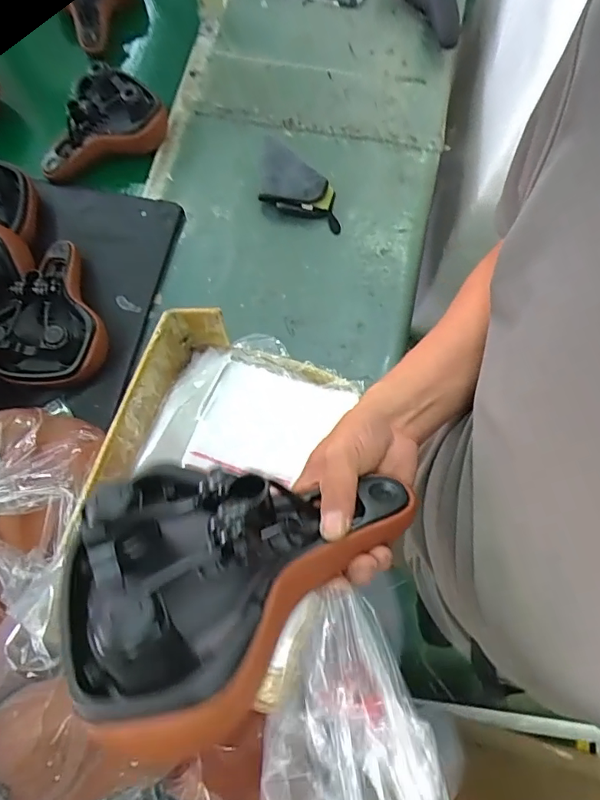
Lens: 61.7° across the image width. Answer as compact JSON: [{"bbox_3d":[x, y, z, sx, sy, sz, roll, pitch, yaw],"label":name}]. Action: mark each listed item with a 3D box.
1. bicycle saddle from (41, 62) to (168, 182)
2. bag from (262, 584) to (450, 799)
[{"bbox_3d":[-0.421,-0.562,1.013,0.262,0.099,0.187,-33,77,-9],"label":"bicycle saddle"},{"bbox_3d":[0.028,0.225,0.305,0.101,0.055,0.214,-10,52,-14],"label":"bag"}]

